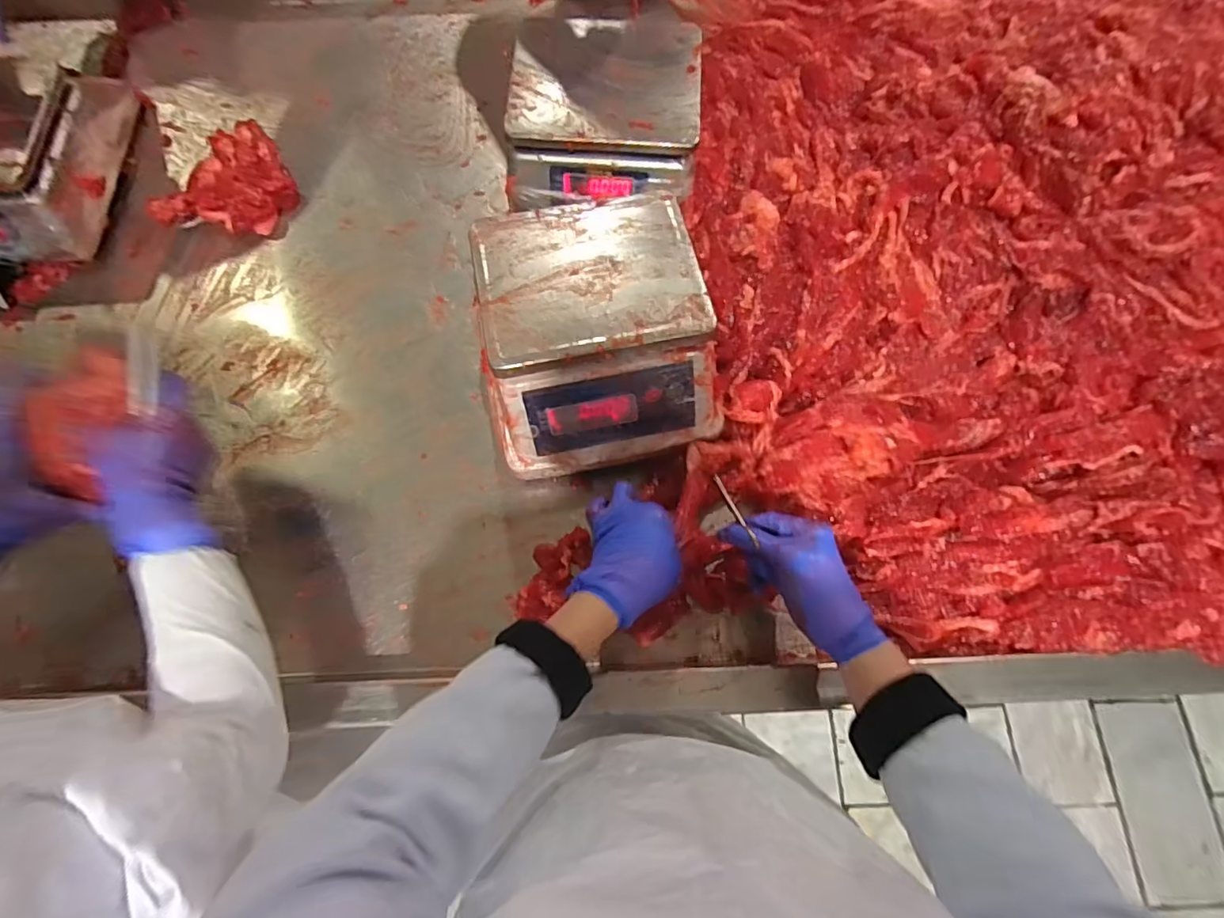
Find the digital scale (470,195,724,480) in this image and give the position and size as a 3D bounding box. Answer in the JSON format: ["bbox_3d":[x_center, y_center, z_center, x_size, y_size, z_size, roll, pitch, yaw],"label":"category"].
[{"bbox_3d":[-0.021,-0.125,0.549,0.223,0.108,0.239,-13,72,-2],"label":"digital scale"}]

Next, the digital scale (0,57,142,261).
[{"bbox_3d":[-0.760,-0.378,0.669,0.231,0.110,0.256,-3,72,1],"label":"digital scale"}]

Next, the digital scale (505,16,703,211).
[{"bbox_3d":[-0.008,-0.425,0.678,0.220,0.097,0.218,3,72,2],"label":"digital scale"}]

